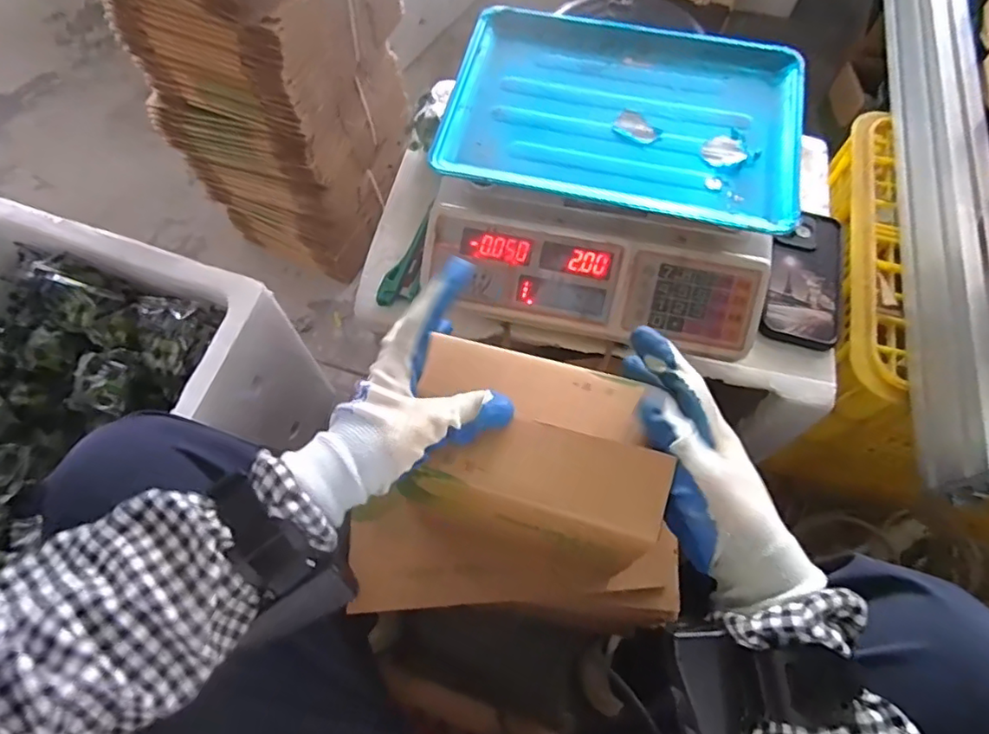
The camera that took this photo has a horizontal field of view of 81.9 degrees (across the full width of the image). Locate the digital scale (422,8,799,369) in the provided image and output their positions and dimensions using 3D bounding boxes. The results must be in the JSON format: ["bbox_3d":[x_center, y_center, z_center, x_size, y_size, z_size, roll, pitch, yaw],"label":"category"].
[{"bbox_3d":[0.120,-0.206,0.593,0.343,0.097,0.340,10,66,5],"label":"digital scale"}]

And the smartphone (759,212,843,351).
[{"bbox_3d":[0.333,-0.099,0.613,0.074,0.020,0.164,17,67,8],"label":"smartphone"}]

